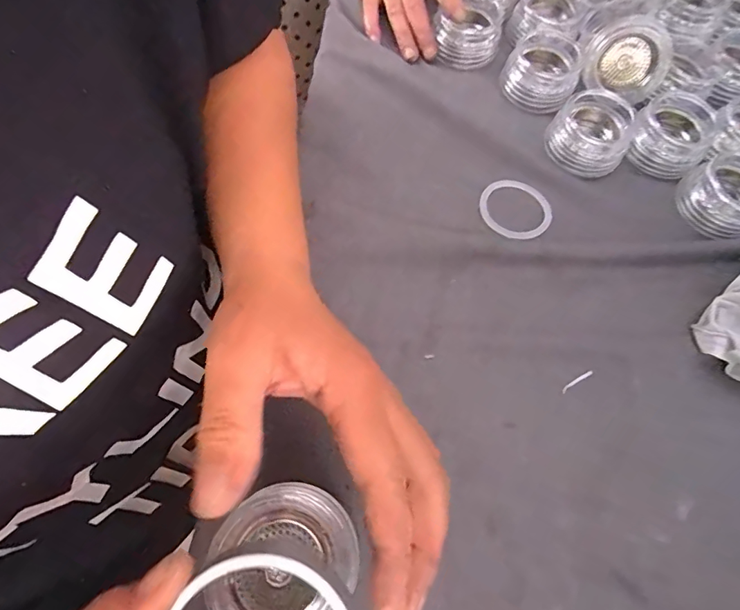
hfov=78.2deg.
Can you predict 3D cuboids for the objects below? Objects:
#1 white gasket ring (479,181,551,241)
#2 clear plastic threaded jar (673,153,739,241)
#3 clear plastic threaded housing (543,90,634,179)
[{"bbox_3d":[0.112,-0.074,0.350,0.055,0.004,0.054,0,67,-1],"label":"white gasket ring"},{"bbox_3d":[0.271,-0.084,0.344,0.063,0.032,0.059,0,67,-1],"label":"clear plastic threaded jar"},{"bbox_3d":[0.176,-0.138,0.367,0.059,0.032,0.057,27,69,10],"label":"clear plastic threaded housing"}]

